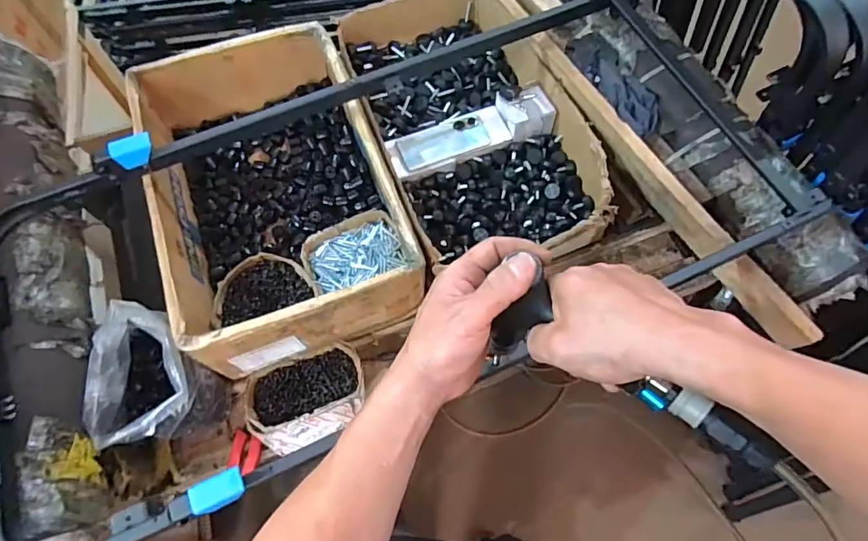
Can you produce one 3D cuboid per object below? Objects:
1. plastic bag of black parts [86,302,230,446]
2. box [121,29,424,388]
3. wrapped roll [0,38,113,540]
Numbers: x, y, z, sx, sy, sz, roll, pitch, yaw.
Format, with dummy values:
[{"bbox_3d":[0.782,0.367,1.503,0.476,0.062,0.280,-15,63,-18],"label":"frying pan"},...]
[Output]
[{"bbox_3d":[-0.397,0.158,0.738,0.130,0.149,0.178,-5,66,-1],"label":"plastic bag of black parts"},{"bbox_3d":[-0.264,-0.145,0.846,0.338,0.164,0.546,-20,68,-7],"label":"box"},{"bbox_3d":[-0.590,-0.047,0.736,0.129,0.100,0.826,-24,68,-9],"label":"wrapped roll"}]

